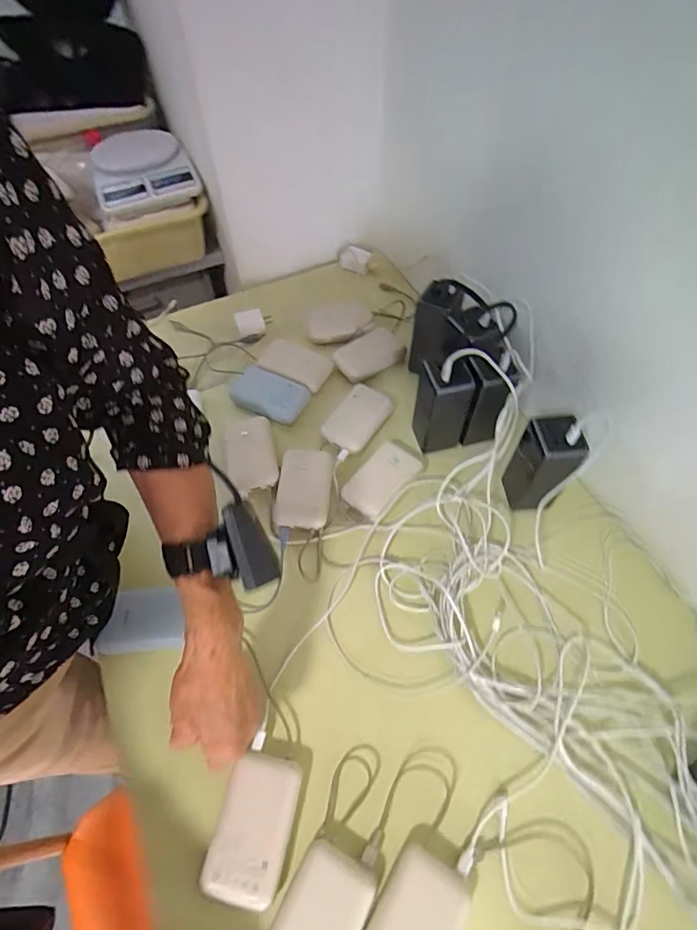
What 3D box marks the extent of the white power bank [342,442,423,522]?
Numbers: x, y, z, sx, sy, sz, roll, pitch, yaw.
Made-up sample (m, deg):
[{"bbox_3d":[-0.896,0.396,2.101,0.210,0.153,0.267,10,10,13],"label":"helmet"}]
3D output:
[{"bbox_3d":[0.043,0.017,0.604,0.065,0.018,0.107,33,64,20],"label":"white power bank"}]

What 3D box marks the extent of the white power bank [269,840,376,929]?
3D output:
[{"bbox_3d":[-0.026,0.367,0.381,0.061,0.025,0.103,25,62,16],"label":"white power bank"}]

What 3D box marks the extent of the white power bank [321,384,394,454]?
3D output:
[{"bbox_3d":[0.013,-0.067,0.656,0.064,0.016,0.099,32,64,19],"label":"white power bank"}]

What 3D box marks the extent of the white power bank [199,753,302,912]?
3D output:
[{"bbox_3d":[-0.082,0.313,0.418,0.064,0.021,0.103,10,59,8],"label":"white power bank"}]

